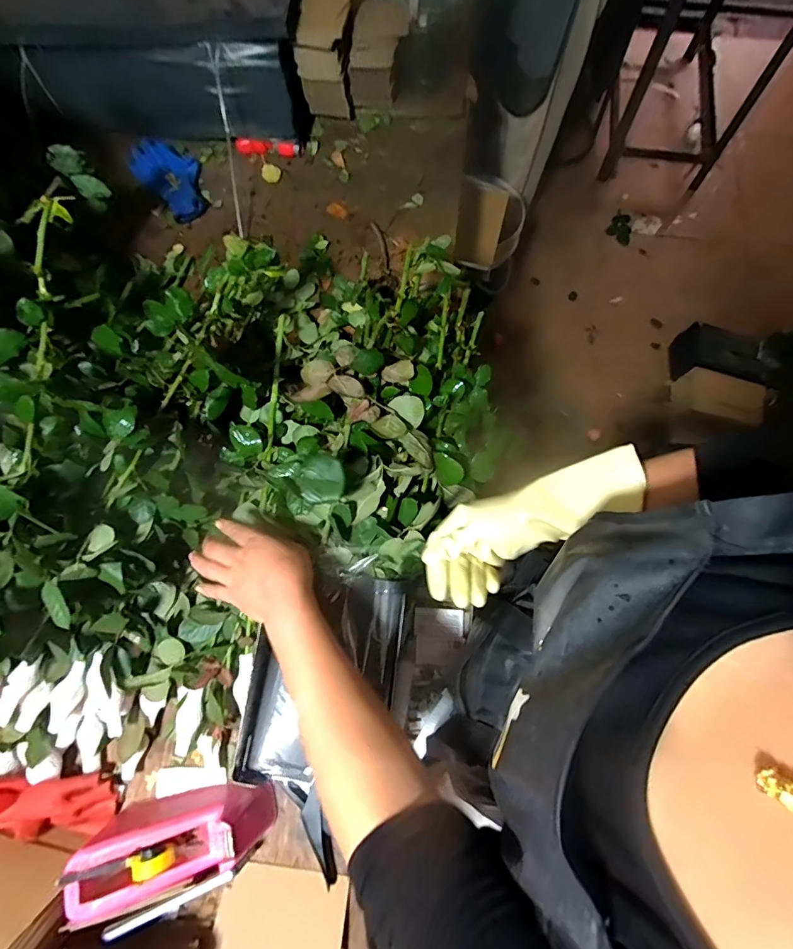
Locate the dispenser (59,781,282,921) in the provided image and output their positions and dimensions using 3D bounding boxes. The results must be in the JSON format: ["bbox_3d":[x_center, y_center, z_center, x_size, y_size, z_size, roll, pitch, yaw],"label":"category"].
[{"bbox_3d":[-0.257,0.437,0.530,0.202,0.095,0.078,-11,74,-3],"label":"dispenser"}]

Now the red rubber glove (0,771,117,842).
[{"bbox_3d":[-0.436,0.411,0.547,0.161,0.057,0.072,11,74,-15],"label":"red rubber glove"}]

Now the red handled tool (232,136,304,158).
[{"bbox_3d":[-0.252,-0.641,0.868,0.132,0.029,0.019,0,74,1],"label":"red handled tool"}]

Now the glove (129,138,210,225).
[{"bbox_3d":[-0.429,-0.573,0.855,0.112,0.035,0.182,-40,78,-10],"label":"glove"}]

